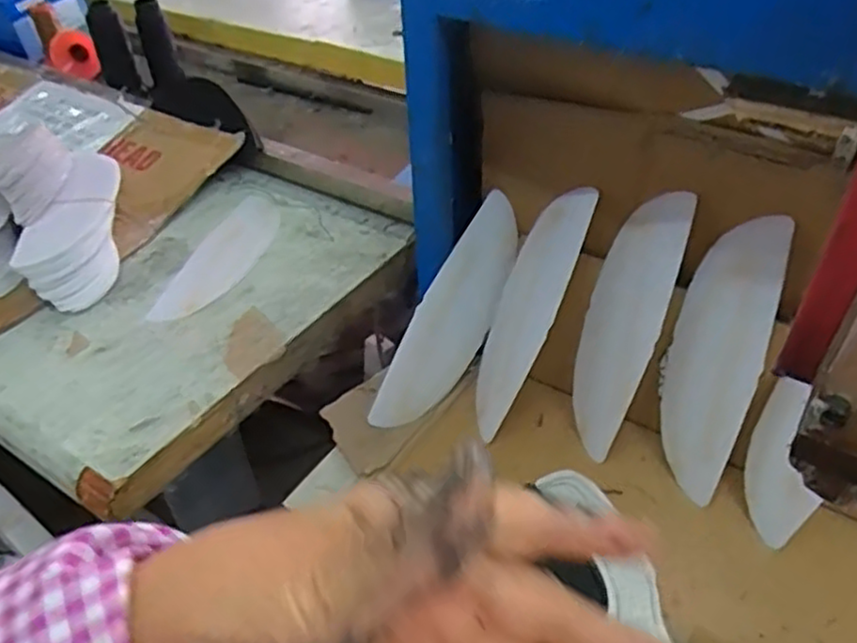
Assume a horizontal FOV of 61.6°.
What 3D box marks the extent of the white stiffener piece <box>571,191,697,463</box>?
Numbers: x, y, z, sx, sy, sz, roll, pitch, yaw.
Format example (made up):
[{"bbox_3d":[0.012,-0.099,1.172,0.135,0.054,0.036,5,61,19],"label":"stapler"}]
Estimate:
[{"bbox_3d":[0.152,0.000,0.574,0.011,0.213,0.071,2,21,-35],"label":"white stiffener piece"}]

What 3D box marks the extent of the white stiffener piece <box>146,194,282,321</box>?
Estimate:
[{"bbox_3d":[-0.210,-0.068,0.743,0.074,0.006,0.216,10,43,12],"label":"white stiffener piece"}]

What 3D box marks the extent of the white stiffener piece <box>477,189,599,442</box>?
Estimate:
[{"bbox_3d":[0.080,-0.011,0.601,0.010,0.211,0.070,12,17,-30],"label":"white stiffener piece"}]

